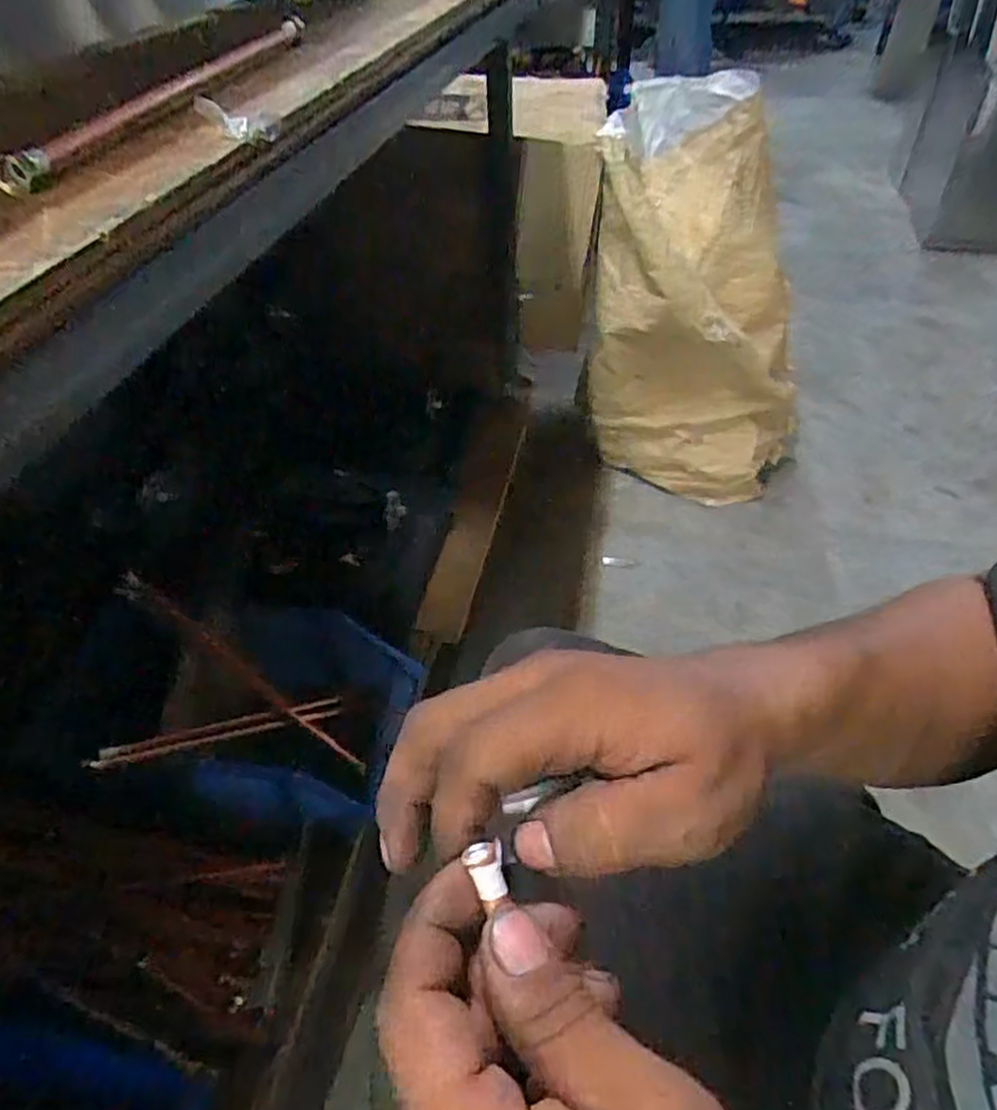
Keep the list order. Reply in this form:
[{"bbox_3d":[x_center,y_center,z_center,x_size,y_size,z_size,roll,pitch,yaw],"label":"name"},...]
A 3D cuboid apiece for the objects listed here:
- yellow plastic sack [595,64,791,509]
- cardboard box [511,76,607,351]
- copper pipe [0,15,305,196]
[{"bbox_3d":[0.358,-0.427,1.291,0.373,0.641,0.295,3,44,5],"label":"yellow plastic sack"},{"bbox_3d":[0.103,-0.592,1.259,0.131,0.344,0.404,1,43,3],"label":"cardboard box"},{"bbox_3d":[-0.158,-0.244,0.368,0.015,0.020,0.298,6,44,8],"label":"copper pipe"}]

